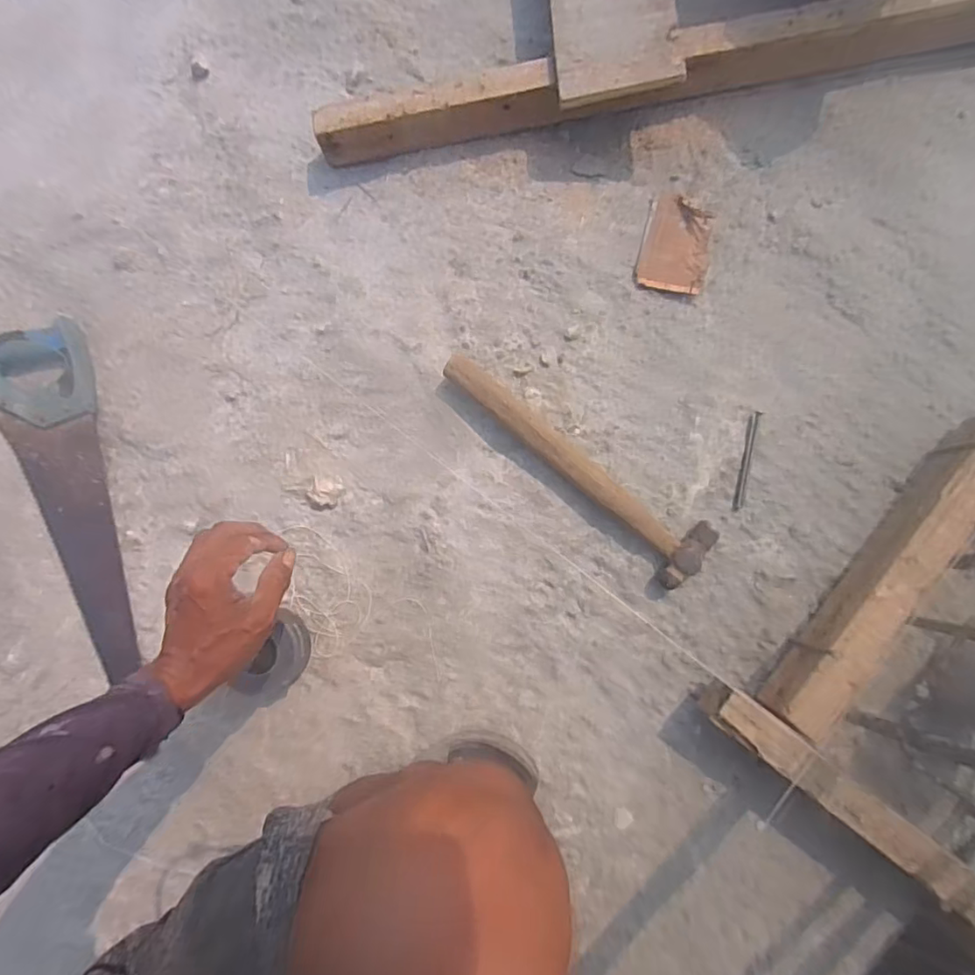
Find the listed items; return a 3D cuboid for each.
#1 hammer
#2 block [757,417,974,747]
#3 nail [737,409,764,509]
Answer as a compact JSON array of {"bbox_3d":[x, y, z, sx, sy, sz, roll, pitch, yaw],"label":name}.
[{"bbox_3d":[0.086,-0.034,0.598,0.345,0.031,0.068,41,88,9],"label":"hammer"},{"bbox_3d":[0.392,0.080,0.529,0.064,0.080,0.351,41,88,9],"label":"block"},{"bbox_3d":[0.279,-0.030,0.590,0.007,0.004,0.107,14,84,7],"label":"nail"}]

